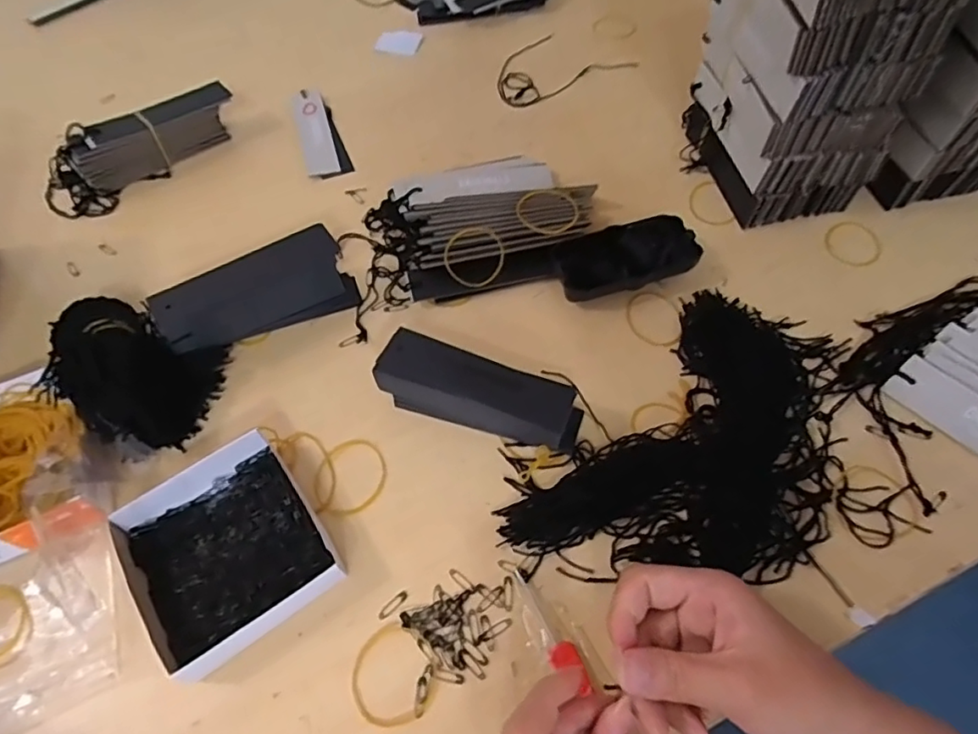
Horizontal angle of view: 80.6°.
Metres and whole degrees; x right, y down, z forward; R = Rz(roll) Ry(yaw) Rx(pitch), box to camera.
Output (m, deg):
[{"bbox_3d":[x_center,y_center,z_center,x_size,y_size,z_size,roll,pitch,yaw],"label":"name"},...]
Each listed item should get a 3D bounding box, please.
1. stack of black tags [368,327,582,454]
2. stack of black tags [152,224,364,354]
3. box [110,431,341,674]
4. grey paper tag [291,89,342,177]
[{"bbox_3d":[-0.006,0.019,0.378,0.131,0.038,0.037,18,59,11],"label":"stack of black tags"},{"bbox_3d":[-0.165,-0.052,0.417,0.132,0.062,0.016,-29,36,-21],"label":"stack of black tags"},{"bbox_3d":[-0.154,0.104,0.338,0.097,0.023,0.111,-33,63,-19],"label":"box"},{"bbox_3d":[-0.165,-0.224,0.549,0.032,0.010,0.115,-15,59,-9],"label":"grey paper tag"}]

